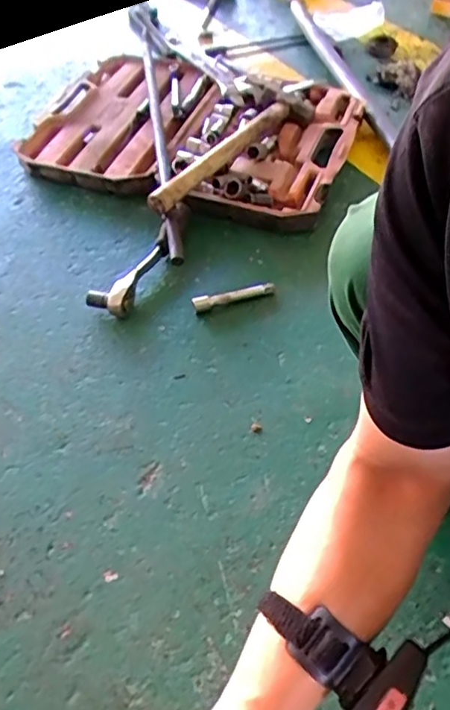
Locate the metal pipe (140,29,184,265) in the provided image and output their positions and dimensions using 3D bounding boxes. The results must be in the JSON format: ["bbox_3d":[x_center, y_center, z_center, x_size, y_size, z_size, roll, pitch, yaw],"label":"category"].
[{"bbox_3d":[-0.127,-0.431,1.062,0.021,0.031,0.757,-9,52,-3],"label":"metal pipe"}]

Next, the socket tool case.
[{"bbox_3d":[-0.075,-0.434,1.084,0.631,0.064,0.417,20,56,19],"label":"socket tool case"}]

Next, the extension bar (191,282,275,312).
[{"bbox_3d":[0.013,-0.087,0.836,0.122,0.025,0.020,-16,53,-8],"label":"extension bar"}]

